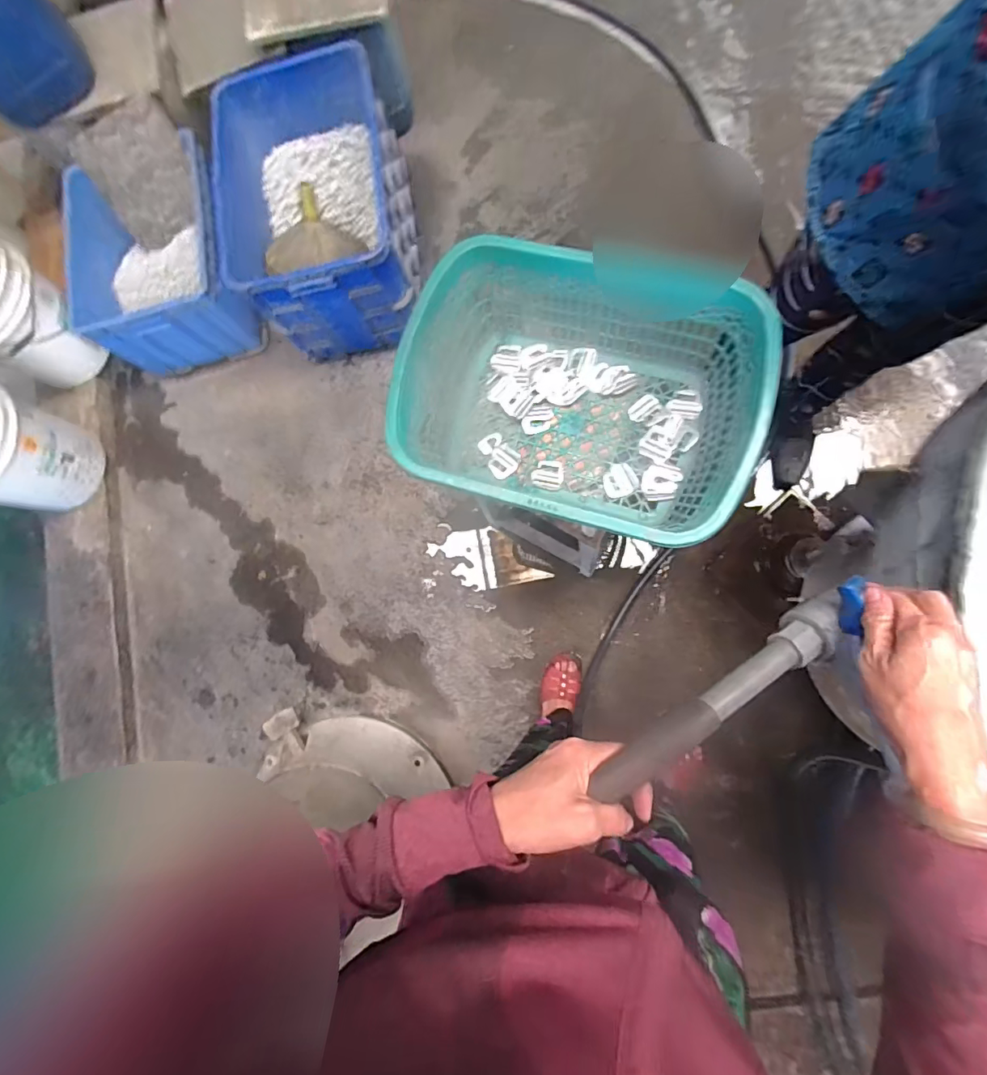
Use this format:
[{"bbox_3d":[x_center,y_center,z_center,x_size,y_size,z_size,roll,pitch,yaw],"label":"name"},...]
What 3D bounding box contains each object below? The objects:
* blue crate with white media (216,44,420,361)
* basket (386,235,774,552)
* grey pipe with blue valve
[{"bbox_3d":[-0.476,-0.894,1.385,0.483,0.378,0.604,-13,81,7],"label":"blue crate with white media"},{"bbox_3d":[0.114,-0.192,0.692,0.454,0.168,0.348,18,86,10],"label":"basket"},{"bbox_3d":[0.171,0.111,0.345,0.233,0.042,0.037,-30,82,-13],"label":"grey pipe with blue valve"}]

